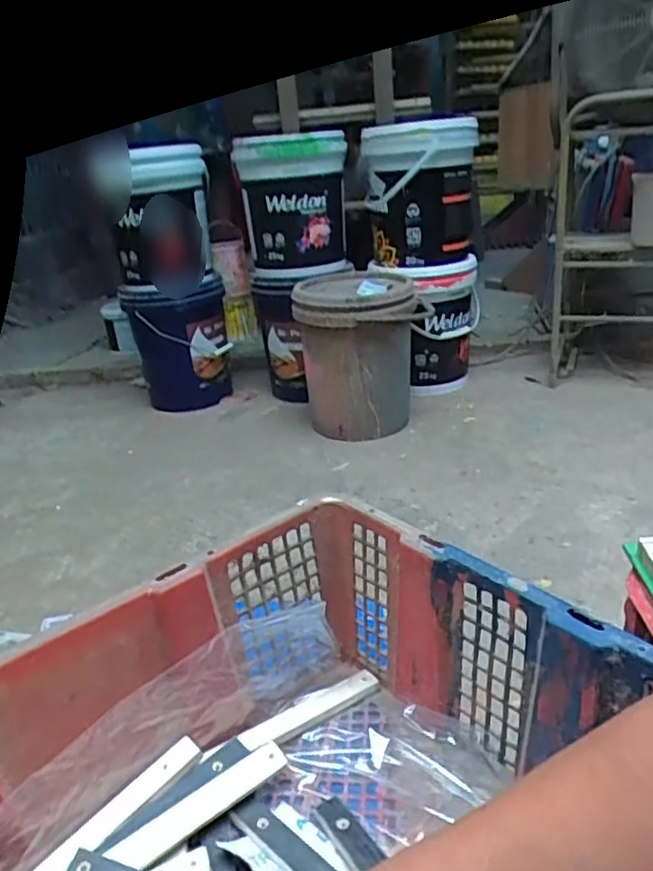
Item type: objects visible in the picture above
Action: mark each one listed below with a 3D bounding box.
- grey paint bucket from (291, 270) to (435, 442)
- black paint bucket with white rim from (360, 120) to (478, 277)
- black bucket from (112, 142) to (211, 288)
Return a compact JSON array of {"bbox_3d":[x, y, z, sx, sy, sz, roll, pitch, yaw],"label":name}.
[{"bbox_3d":[0.098,-0.210,1.715,0.333,0.370,0.297,-7,25,-3],"label":"grey paint bucket"},{"bbox_3d":[0.256,-0.641,1.779,0.299,0.373,0.283,-2,25,8],"label":"black paint bucket with white rim"},{"bbox_3d":[-0.461,-0.615,1.828,0.267,0.346,0.284,-11,26,-10],"label":"black bucket"}]

